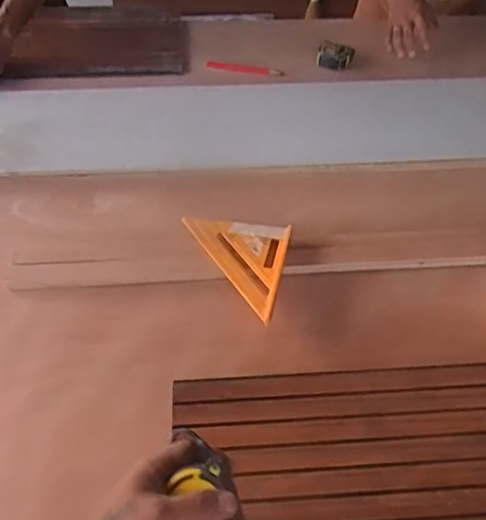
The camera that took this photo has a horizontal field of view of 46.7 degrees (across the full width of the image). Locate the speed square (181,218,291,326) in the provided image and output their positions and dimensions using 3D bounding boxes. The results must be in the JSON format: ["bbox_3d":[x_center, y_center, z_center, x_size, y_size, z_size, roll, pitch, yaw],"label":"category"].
[{"bbox_3d":[0.017,-0.013,0.846,0.119,0.027,0.222,-25,54,-20],"label":"speed square"}]

